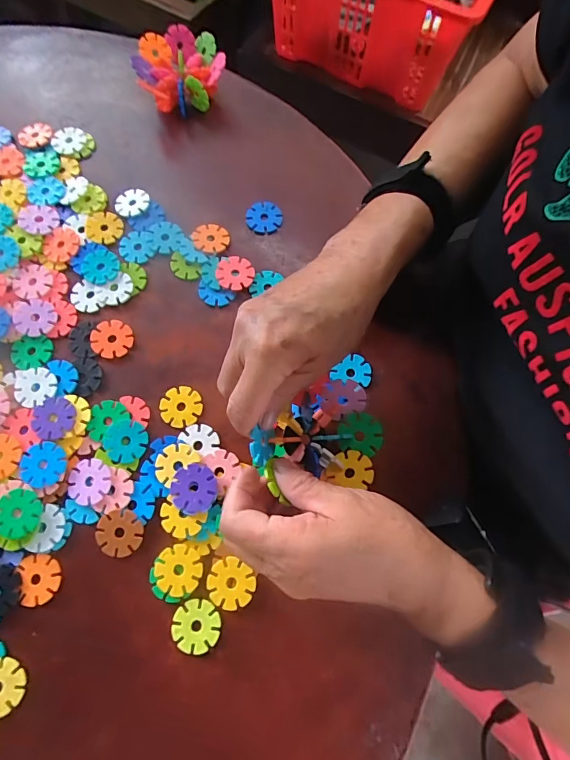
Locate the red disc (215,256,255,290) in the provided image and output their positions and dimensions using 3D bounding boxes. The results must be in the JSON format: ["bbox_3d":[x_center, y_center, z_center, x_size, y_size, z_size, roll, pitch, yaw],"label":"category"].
[{"bbox_3d":[-0.042,-0.090,0.348,0.030,0.004,0.030,0,73,-1],"label":"red disc"}]

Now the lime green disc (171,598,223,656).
[{"bbox_3d":[-0.058,0.161,0.272,0.030,0.004,0.029,0,73,-1],"label":"lime green disc"}]

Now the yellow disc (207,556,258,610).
[{"bbox_3d":[-0.036,0.137,0.279,0.032,0.004,0.030,0,73,-1],"label":"yellow disc"}]

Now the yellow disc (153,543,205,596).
[{"bbox_3d":[-0.072,0.128,0.281,0.030,0.004,0.031,0,73,-1],"label":"yellow disc"}]

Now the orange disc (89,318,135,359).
[{"bbox_3d":[-0.138,-0.033,0.332,0.032,0.005,0.030,0,73,-1],"label":"orange disc"}]

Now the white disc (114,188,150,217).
[{"bbox_3d":[-0.138,-0.161,0.375,0.032,0.004,0.030,-3,73,-2],"label":"white disc"}]

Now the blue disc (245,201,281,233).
[{"bbox_3d":[-0.018,-0.145,0.368,0.031,0.008,0.028,-12,73,-5],"label":"blue disc"}]

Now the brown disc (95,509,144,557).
[{"bbox_3d":[-0.115,0.106,0.287,0.031,0.004,0.030,0,73,-1],"label":"brown disc"}]

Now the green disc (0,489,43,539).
[{"bbox_3d":[-0.183,0.092,0.285,0.030,0.006,0.031,15,73,3],"label":"green disc"}]

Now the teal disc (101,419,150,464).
[{"bbox_3d":[-0.117,0.044,0.305,0.033,0.004,0.031,0,73,-1],"label":"teal disc"}]

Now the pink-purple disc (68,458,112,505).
[{"bbox_3d":[-0.140,0.072,0.295,0.030,0.004,0.031,0,73,-1],"label":"pink-purple disc"}]

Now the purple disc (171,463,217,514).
[{"bbox_3d":[-0.064,0.076,0.291,0.032,0.004,0.032,-1,70,2],"label":"purple disc"}]

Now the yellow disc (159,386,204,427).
[{"bbox_3d":[-0.079,0.020,0.317,0.031,0.004,0.030,0,73,-1],"label":"yellow disc"}]

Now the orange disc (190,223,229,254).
[{"bbox_3d":[-0.064,-0.123,0.357,0.032,0.004,0.029,-5,73,-3],"label":"orange disc"}]

